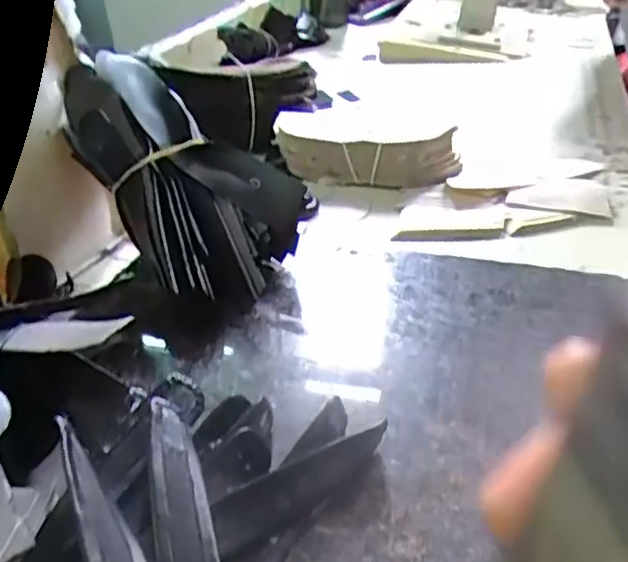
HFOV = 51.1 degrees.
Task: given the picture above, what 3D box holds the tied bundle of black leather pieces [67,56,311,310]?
[{"bbox_3d":[-0.091,-0.069,0.436,0.107,0.049,0.210,-30,68,-32],"label":"tied bundle of black leather pieces"}]

